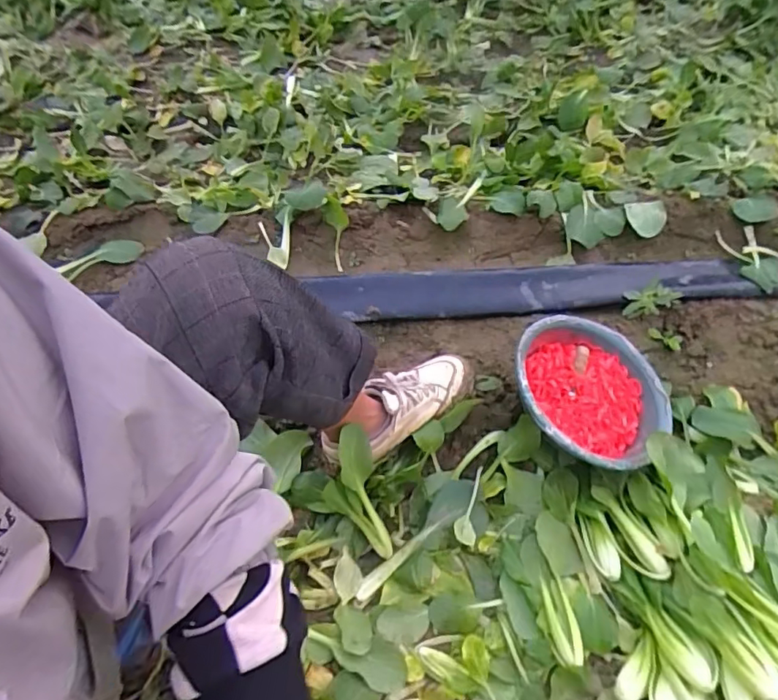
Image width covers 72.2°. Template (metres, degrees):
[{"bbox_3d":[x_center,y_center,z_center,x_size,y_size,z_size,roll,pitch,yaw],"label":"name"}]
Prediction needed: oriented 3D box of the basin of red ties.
[{"bbox_3d":[0.282,0.063,0.760,0.225,0.111,0.214,0,56,0],"label":"basin of red ties"}]

